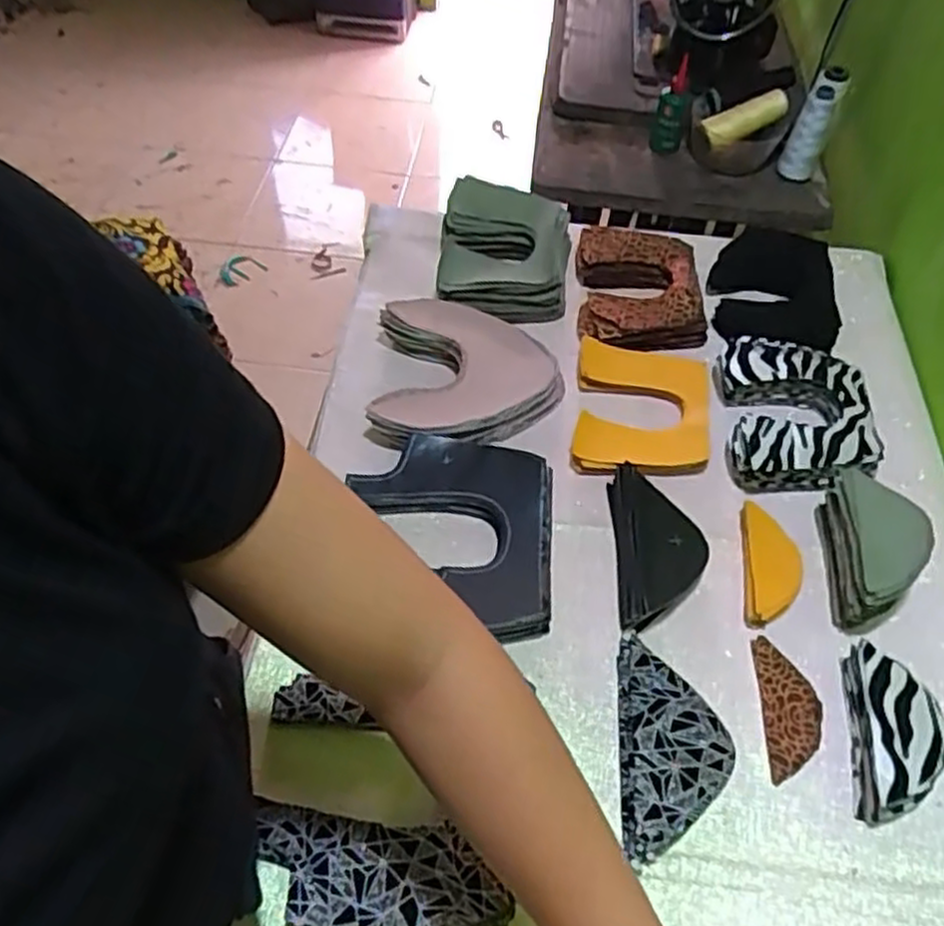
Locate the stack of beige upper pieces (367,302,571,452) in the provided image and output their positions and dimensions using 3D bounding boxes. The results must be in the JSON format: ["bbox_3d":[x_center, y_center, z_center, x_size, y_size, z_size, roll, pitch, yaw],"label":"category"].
[{"bbox_3d":[-0.004,-0.084,0.739,0.178,0.049,0.168,4,54,1],"label":"stack of beige upper pieces"}]

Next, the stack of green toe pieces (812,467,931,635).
[{"bbox_3d":[0.324,0.066,0.621,0.059,0.063,0.122,1,54,-2],"label":"stack of green toe pieces"}]

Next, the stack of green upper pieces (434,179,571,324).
[{"bbox_3d":[0.036,-0.230,0.836,0.135,0.059,0.167,6,54,2],"label":"stack of green upper pieces"}]

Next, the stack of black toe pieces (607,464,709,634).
[{"bbox_3d":[0.156,0.072,0.646,0.072,0.029,0.148,2,54,-1],"label":"stack of black toe pieces"}]

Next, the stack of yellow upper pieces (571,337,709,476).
[{"bbox_3d":[0.161,-0.052,0.730,0.122,0.022,0.151,8,54,4],"label":"stack of yellow upper pieces"}]

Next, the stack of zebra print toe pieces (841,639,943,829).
[{"bbox_3d":[0.303,0.194,0.547,0.053,0.045,0.114,7,54,3],"label":"stack of zebra print toe pieces"}]

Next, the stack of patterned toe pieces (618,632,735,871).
[{"bbox_3d":[0.144,0.205,0.550,0.076,0.026,0.152,6,54,2],"label":"stack of patterned toe pieces"}]

